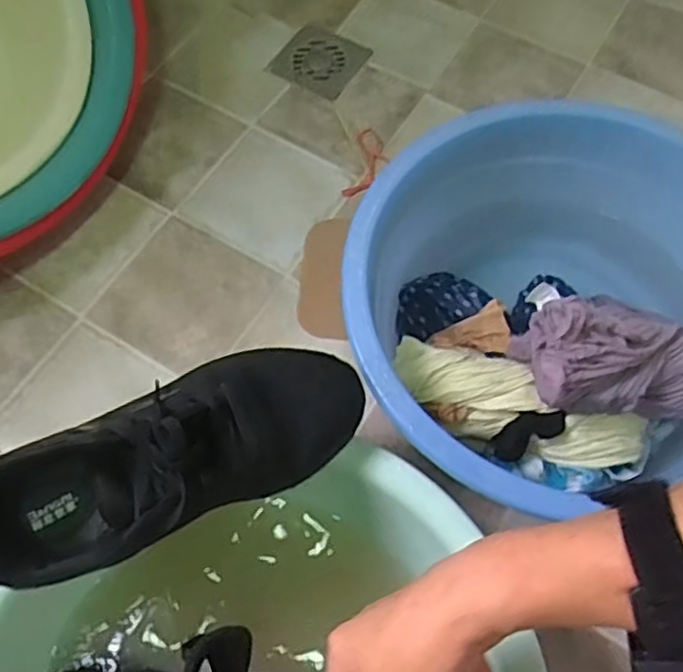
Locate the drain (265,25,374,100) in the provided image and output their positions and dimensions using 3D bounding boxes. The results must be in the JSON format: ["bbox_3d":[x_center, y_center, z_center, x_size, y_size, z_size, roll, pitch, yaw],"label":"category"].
[{"bbox_3d":[-0.025,-0.348,0.857,0.098,0.007,0.097,30,68,14],"label":"drain"}]

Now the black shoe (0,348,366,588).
[{"bbox_3d":[-0.116,0.080,0.435,0.282,0.083,0.100,-27,67,-13],"label":"black shoe"}]

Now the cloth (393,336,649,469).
[{"bbox_3d":[0.139,0.055,0.547,0.201,0.039,0.074,26,67,12],"label":"cloth"}]

